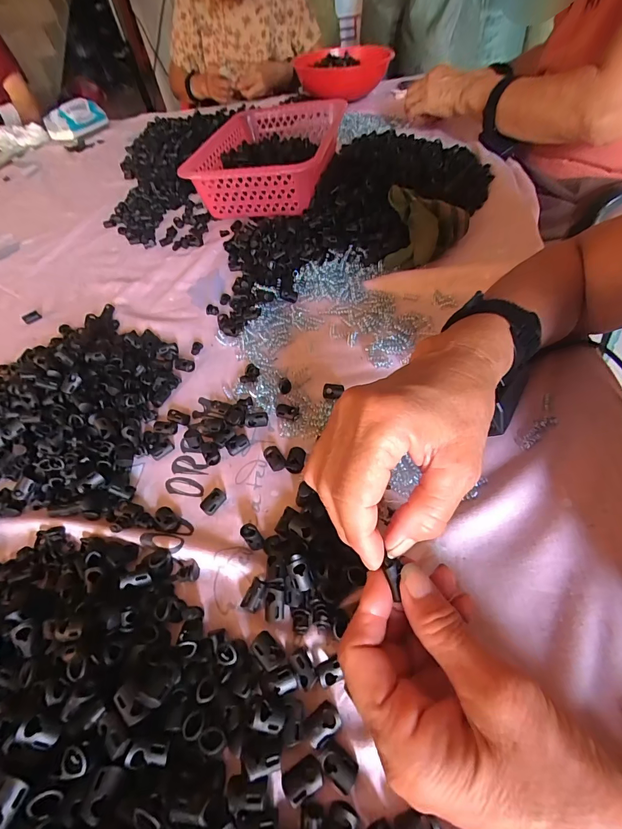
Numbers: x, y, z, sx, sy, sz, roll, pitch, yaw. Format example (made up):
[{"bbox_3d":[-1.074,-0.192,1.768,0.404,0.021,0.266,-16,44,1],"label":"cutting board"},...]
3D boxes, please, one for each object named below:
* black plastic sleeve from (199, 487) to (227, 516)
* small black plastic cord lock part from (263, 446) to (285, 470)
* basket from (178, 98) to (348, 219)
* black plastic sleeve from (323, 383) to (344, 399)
[{"bbox_3d":[-0.077,0.069,0.285,0.013,0.008,0.020,30,62,27],"label":"black plastic sleeve"},{"bbox_3d":[-0.031,0.037,0.301,0.012,0.010,0.022,-30,54,-14],"label":"small black plastic cord lock part"},{"bbox_3d":[-0.063,-0.447,0.618,0.206,0.071,0.331,8,53,11],"label":"basket"},{"bbox_3d":[0.020,-0.021,0.336,0.019,0.010,0.011,3,53,10],"label":"black plastic sleeve"}]

